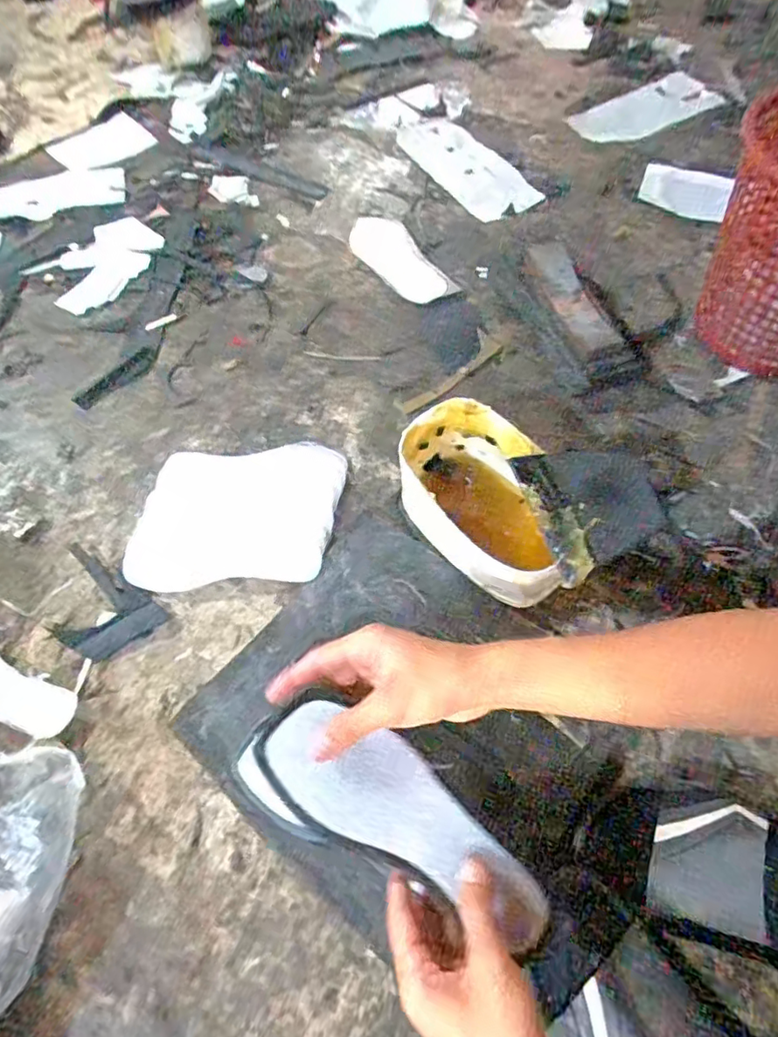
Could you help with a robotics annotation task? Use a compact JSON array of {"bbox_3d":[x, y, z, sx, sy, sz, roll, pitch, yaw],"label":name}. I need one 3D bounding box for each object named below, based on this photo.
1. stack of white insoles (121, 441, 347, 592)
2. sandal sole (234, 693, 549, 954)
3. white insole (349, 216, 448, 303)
[{"bbox_3d":[-0.174,-0.006,0.649,0.235,0.026,0.161,-3,62,1],"label":"stack of white insoles"},{"bbox_3d":[0.010,0.199,0.385,0.222,0.009,0.079,30,66,0],"label":"sandal sole"},{"bbox_3d":[0.010,-0.395,0.860,0.088,0.018,0.214,-24,63,-10],"label":"white insole"}]

